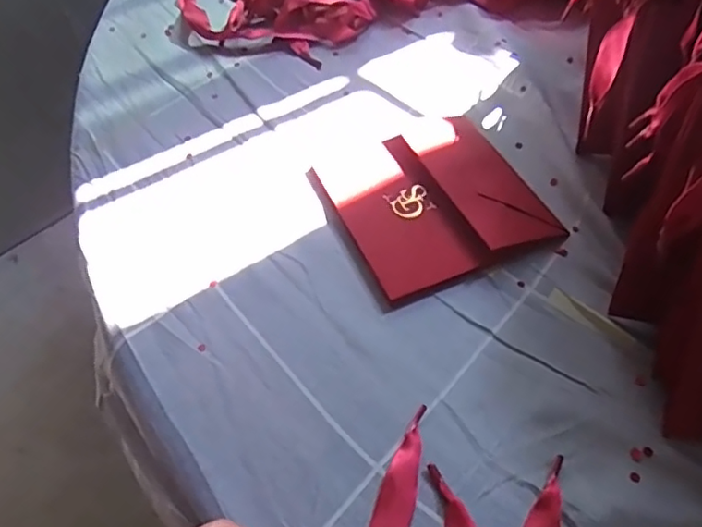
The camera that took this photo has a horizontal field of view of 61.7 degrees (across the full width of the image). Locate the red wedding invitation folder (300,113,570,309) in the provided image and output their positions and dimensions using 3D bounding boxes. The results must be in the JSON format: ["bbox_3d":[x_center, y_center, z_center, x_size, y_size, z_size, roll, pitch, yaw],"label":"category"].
[{"bbox_3d":[0.059,-0.048,0.416,0.133,0.018,0.132,-21,54,-14],"label":"red wedding invitation folder"}]

